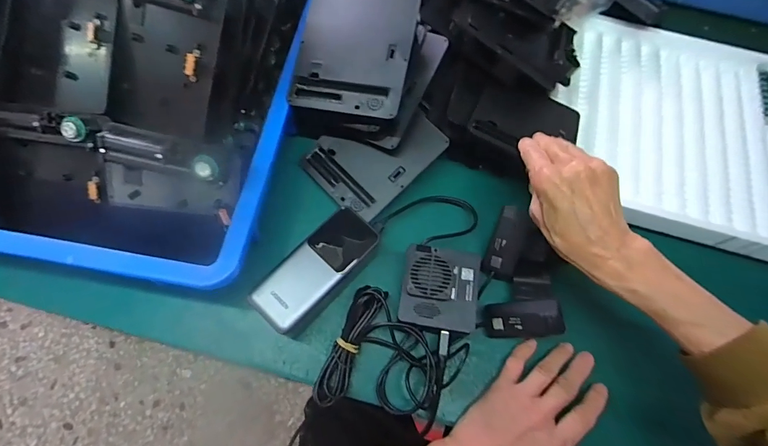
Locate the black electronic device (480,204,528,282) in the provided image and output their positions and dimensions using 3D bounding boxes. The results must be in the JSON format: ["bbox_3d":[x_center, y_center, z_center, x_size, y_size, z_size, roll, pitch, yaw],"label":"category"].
[{"bbox_3d":[0.124,0.021,0.395,0.032,0.016,0.073,15,92,3],"label":"black electronic device"}]

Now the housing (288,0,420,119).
[{"bbox_3d":[-0.027,-0.175,0.392,0.109,0.013,0.141,9,77,8],"label":"housing"}]

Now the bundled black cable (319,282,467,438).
[{"bbox_3d":[0.013,0.133,0.371,0.123,0.031,0.111,21,69,6],"label":"bundled black cable"}]

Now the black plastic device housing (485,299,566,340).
[{"bbox_3d":[0.132,0.093,0.374,0.074,0.033,0.032,-18,62,39],"label":"black plastic device housing"}]

